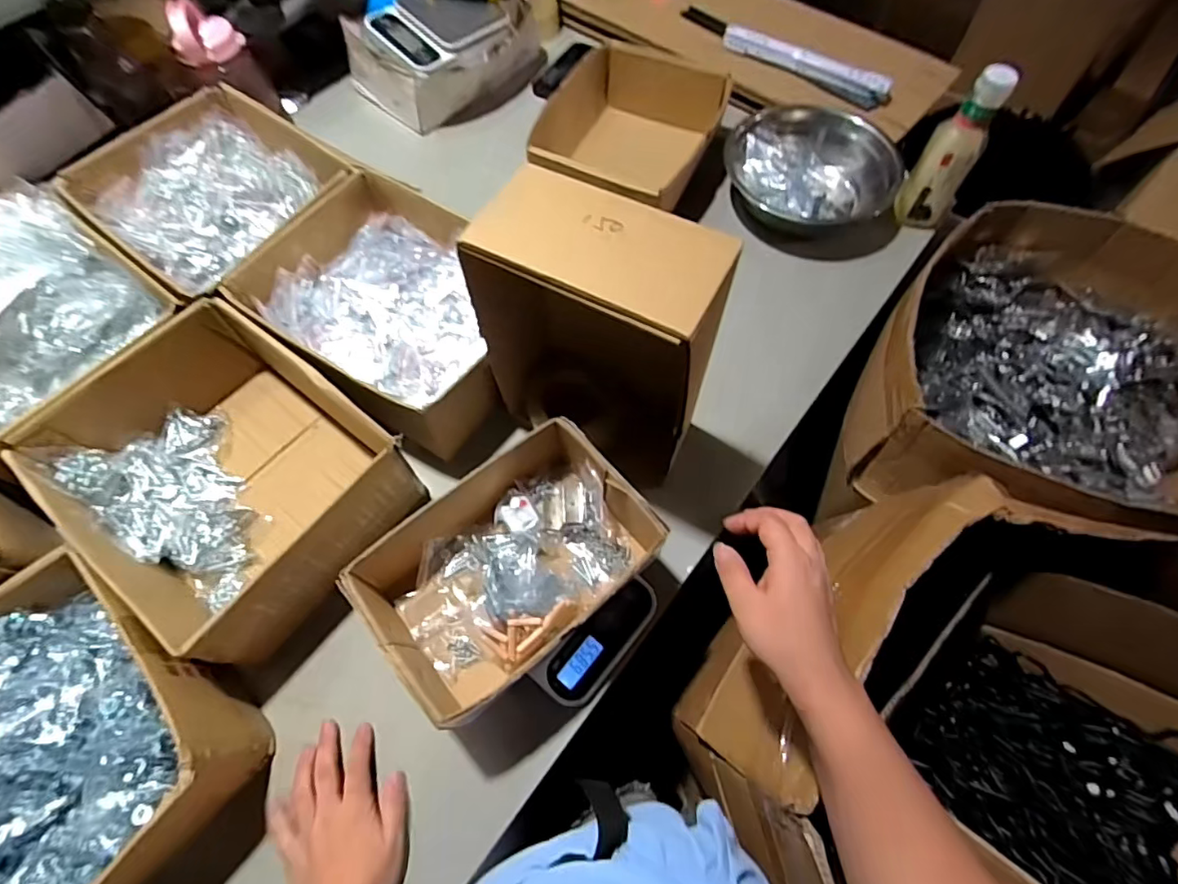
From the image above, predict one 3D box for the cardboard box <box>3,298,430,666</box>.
[{"bbox_3d":[-0.386,0.033,0.601,0.328,0.123,0.256,36,70,17],"label":"cardboard box"}]

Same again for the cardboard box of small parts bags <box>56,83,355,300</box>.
[{"bbox_3d":[-0.511,-0.339,0.772,0.348,0.095,0.286,33,69,16],"label":"cardboard box of small parts bags"}]

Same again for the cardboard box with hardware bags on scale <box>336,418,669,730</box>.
[{"bbox_3d":[-0.072,0.118,0.529,0.249,0.086,0.168,-37,69,-16],"label":"cardboard box with hardware bags on scale"}]

